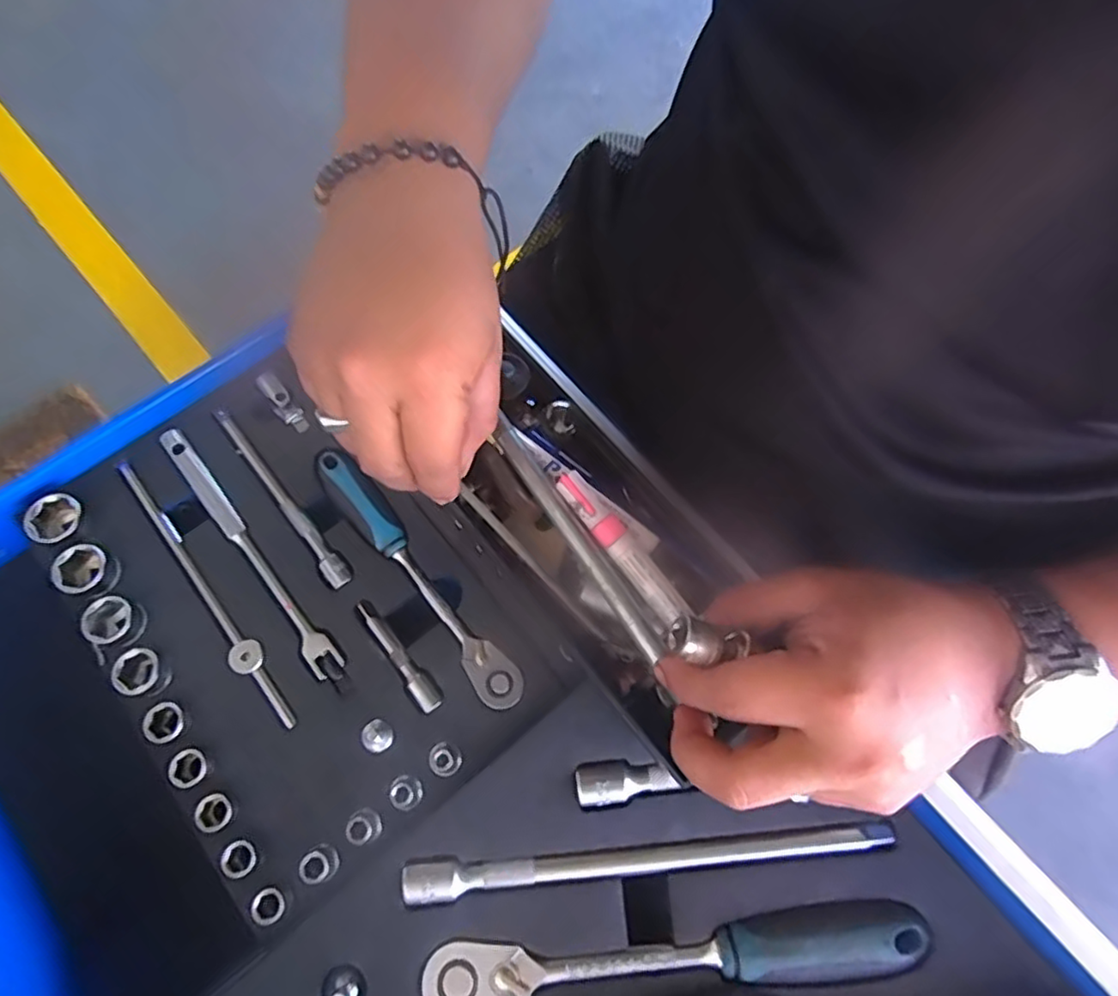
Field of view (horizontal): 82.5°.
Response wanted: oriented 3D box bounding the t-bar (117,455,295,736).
[{"bbox_3d":[-0.207,0.053,0.367,0.017,0.014,0.191,-40,78,-11],"label":"t-bar"}]

